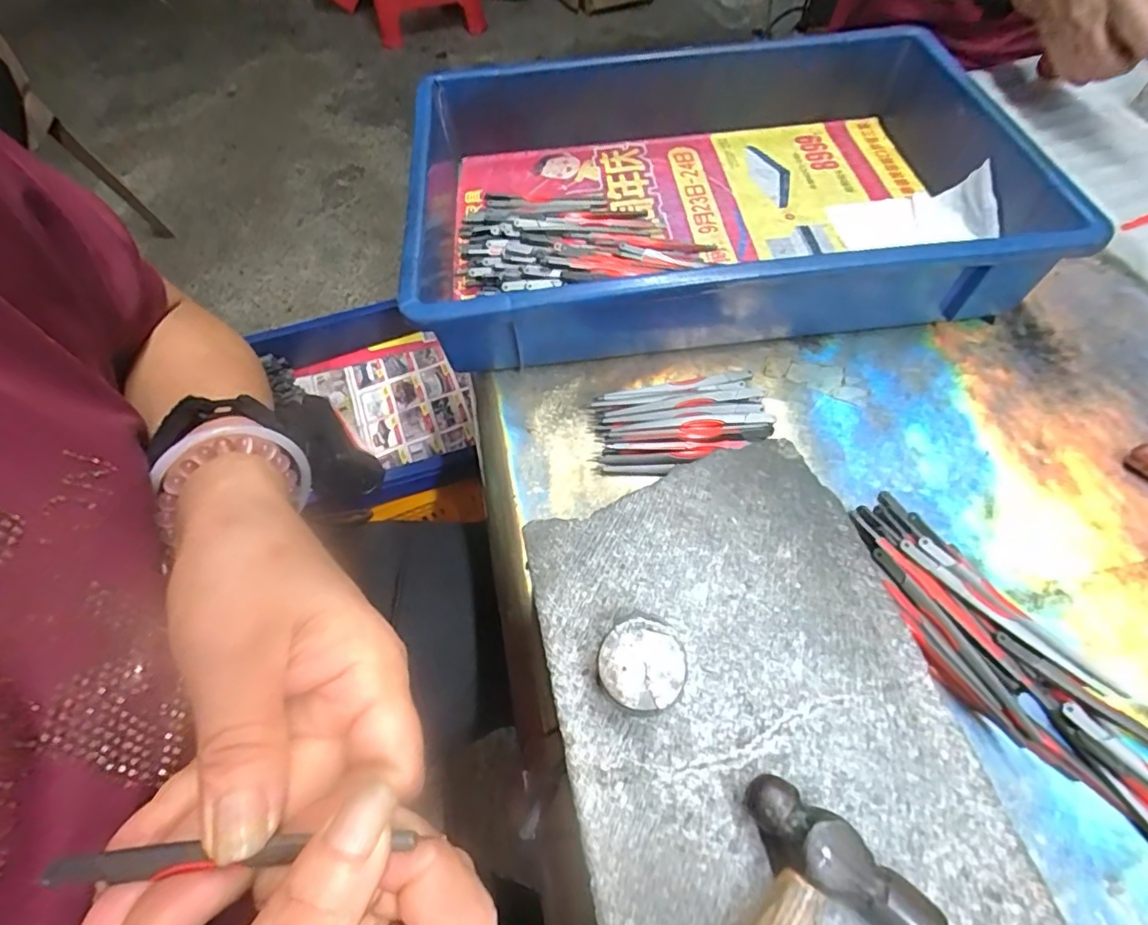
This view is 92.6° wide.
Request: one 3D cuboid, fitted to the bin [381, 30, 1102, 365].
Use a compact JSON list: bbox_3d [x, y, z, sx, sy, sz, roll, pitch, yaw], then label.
[{"bbox_3d":[0.111,-0.221,0.433,0.447,0.082,0.311,-6,58,0],"label":"bin"}]

